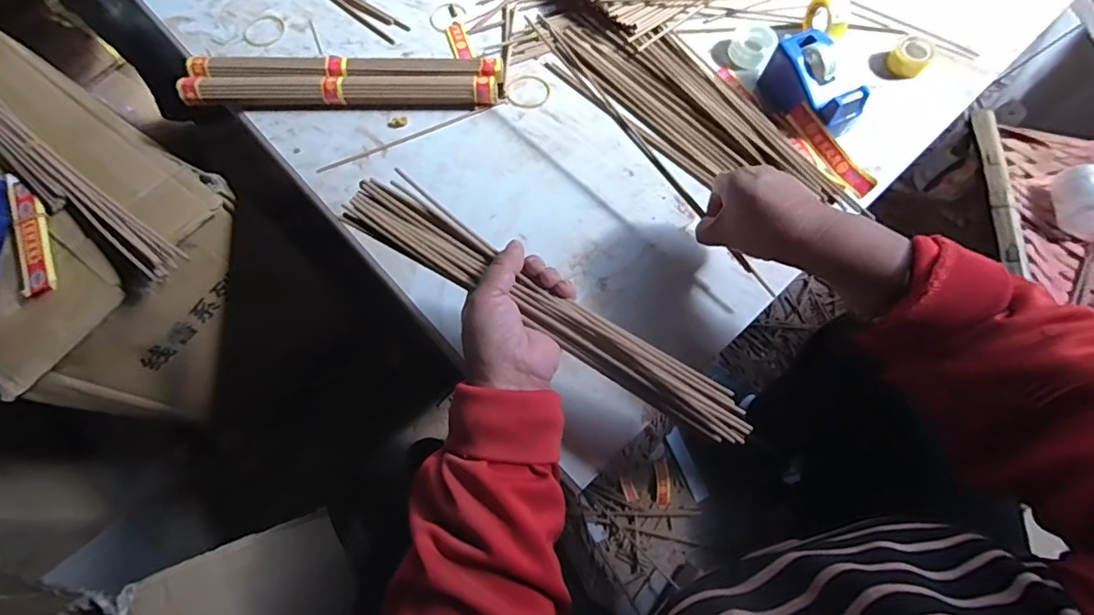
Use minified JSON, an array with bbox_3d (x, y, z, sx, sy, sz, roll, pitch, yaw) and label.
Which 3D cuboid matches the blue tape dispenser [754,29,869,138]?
[{"bbox_3d":[0.265,-0.214,0.525,0.061,0.064,0.104,-19,71,-7],"label":"blue tape dispenser"}]

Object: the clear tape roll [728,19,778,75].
[{"bbox_3d":[0.221,-0.282,0.564,0.045,0.020,0.052,31,73,11],"label":"clear tape roll"}]

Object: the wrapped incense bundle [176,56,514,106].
[{"bbox_3d":[-0.206,-0.233,0.540,0.312,0.024,0.055,1,70,0],"label":"wrapped incense bundle"}]

